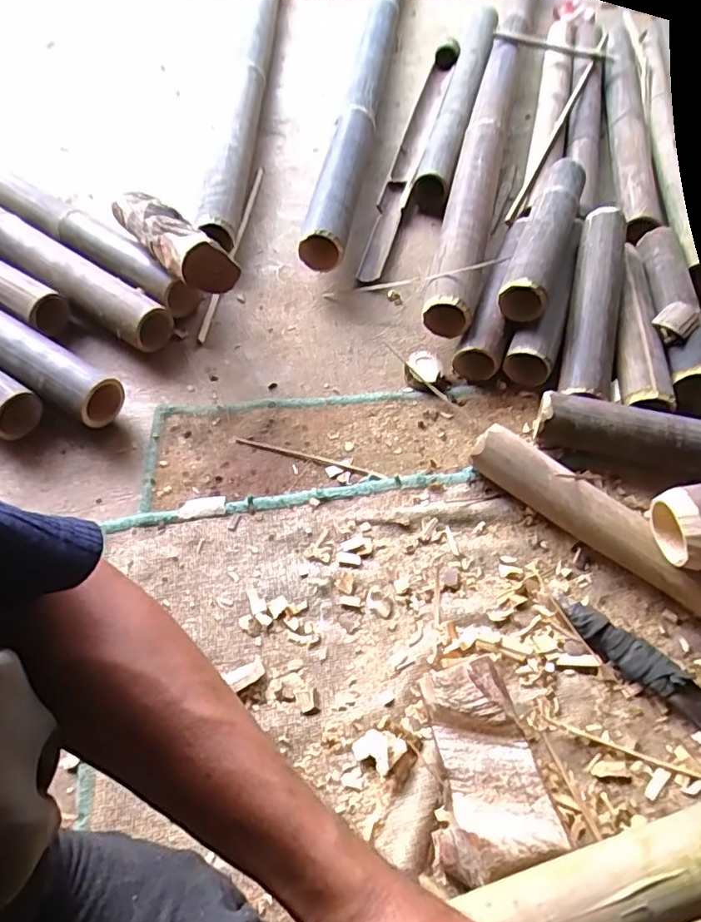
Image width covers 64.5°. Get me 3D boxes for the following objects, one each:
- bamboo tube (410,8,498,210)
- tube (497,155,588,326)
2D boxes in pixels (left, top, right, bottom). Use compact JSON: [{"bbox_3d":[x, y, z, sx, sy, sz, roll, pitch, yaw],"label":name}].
[{"bbox_3d":[0.195,-0.647,0.990,0.061,0.053,0.601,13,60,8],"label":"bamboo tube"},{"bbox_3d":[0.244,-0.289,0.710,0.067,0.058,0.269,18,60,11],"label":"tube"}]

